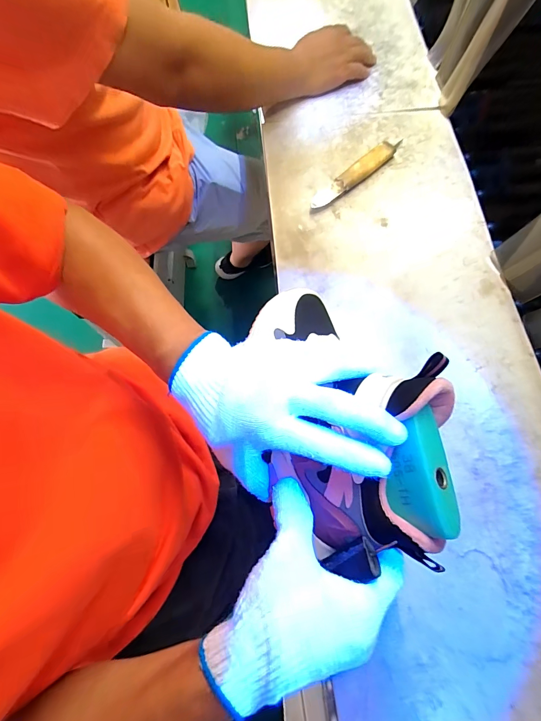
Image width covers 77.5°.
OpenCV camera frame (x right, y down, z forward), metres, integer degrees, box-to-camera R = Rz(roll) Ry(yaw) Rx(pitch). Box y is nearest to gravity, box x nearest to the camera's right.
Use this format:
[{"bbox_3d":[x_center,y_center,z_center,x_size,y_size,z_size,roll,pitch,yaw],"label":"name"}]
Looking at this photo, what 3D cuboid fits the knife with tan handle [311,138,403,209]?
[{"bbox_3d":[0.127,-0.273,0.490,0.176,0.015,0.025,-40,75,-12],"label":"knife with tan handle"}]

